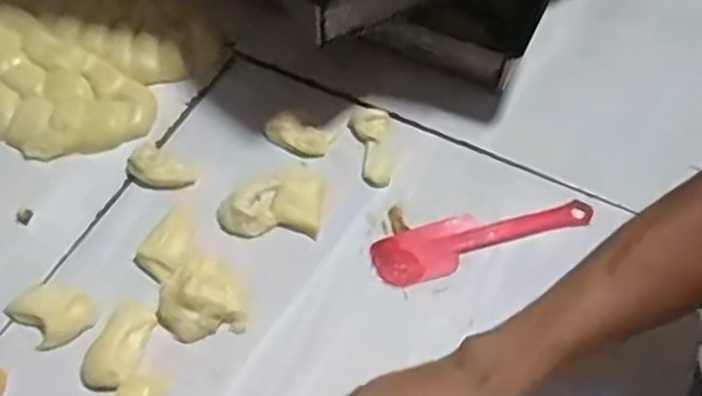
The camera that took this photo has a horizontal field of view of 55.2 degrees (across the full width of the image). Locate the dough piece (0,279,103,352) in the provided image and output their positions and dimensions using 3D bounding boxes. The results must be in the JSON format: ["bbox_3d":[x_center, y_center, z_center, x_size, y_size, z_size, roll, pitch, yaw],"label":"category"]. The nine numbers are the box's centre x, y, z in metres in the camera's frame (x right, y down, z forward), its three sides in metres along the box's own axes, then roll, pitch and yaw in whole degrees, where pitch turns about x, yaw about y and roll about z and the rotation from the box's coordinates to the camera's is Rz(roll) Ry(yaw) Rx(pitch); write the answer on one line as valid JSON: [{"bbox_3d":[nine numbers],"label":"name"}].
[{"bbox_3d":[-0.236,0.089,0.534,0.057,0.013,0.054,38,63,22],"label":"dough piece"}]

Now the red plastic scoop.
[{"bbox_3d":[0.117,0.034,0.585,0.198,0.012,0.047,-12,57,-9],"label":"red plastic scoop"}]

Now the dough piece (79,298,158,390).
[{"bbox_3d":[-0.178,0.113,0.519,0.041,0.013,0.070,20,58,12],"label":"dough piece"}]

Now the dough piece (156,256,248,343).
[{"bbox_3d":[-0.120,0.077,0.534,0.066,0.025,0.065,-11,57,-8],"label":"dough piece"}]

